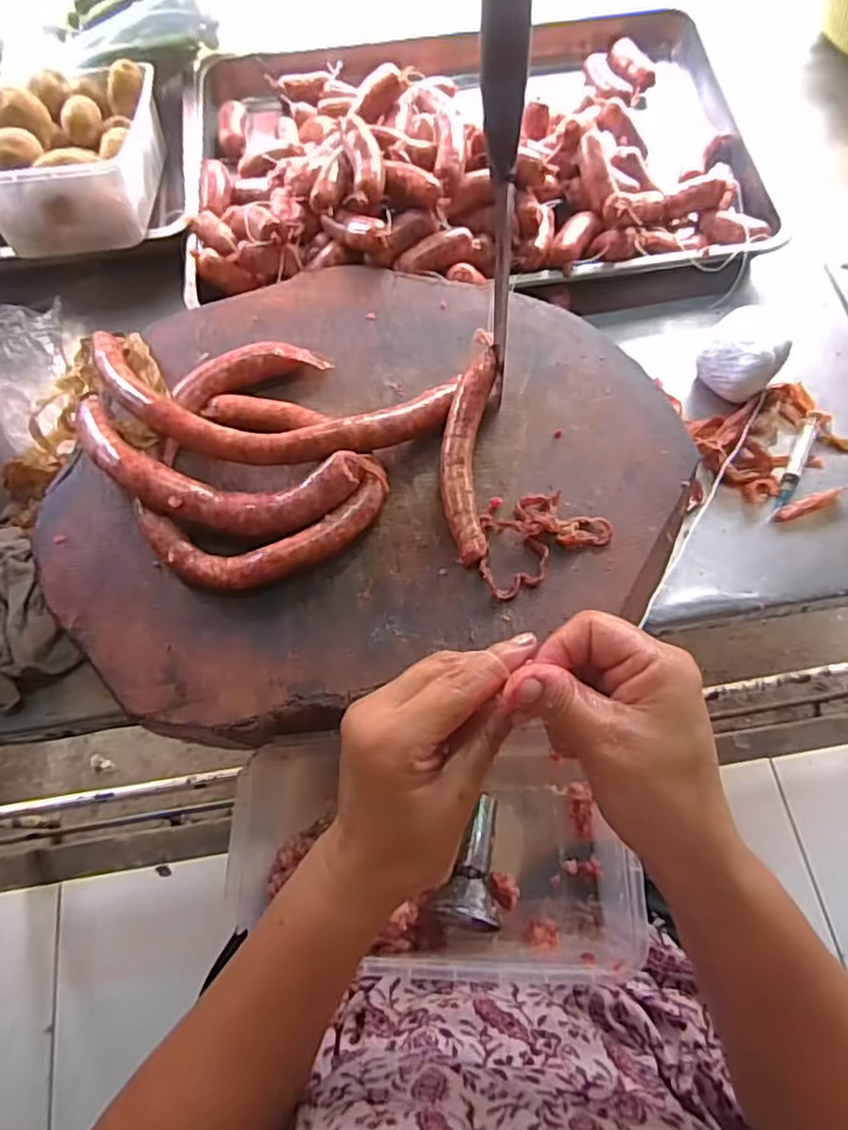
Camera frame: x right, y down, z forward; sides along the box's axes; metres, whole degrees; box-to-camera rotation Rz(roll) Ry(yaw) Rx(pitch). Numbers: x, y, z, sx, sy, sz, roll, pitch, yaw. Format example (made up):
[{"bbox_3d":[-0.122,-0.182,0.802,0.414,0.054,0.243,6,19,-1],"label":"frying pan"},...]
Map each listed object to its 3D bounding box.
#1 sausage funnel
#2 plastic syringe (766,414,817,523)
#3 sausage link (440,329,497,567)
[{"bbox_3d":[0.037,0.218,0.480,0.041,0.053,0.089,13,47,7],"label":"sausage funnel"},{"bbox_3d":[0.317,-0.084,0.569,0.013,0.016,0.106,26,71,11],"label":"plastic syringe"},{"bbox_3d":[0.031,-0.087,0.478,0.034,0.034,0.176,3,67,3],"label":"sausage link"}]

